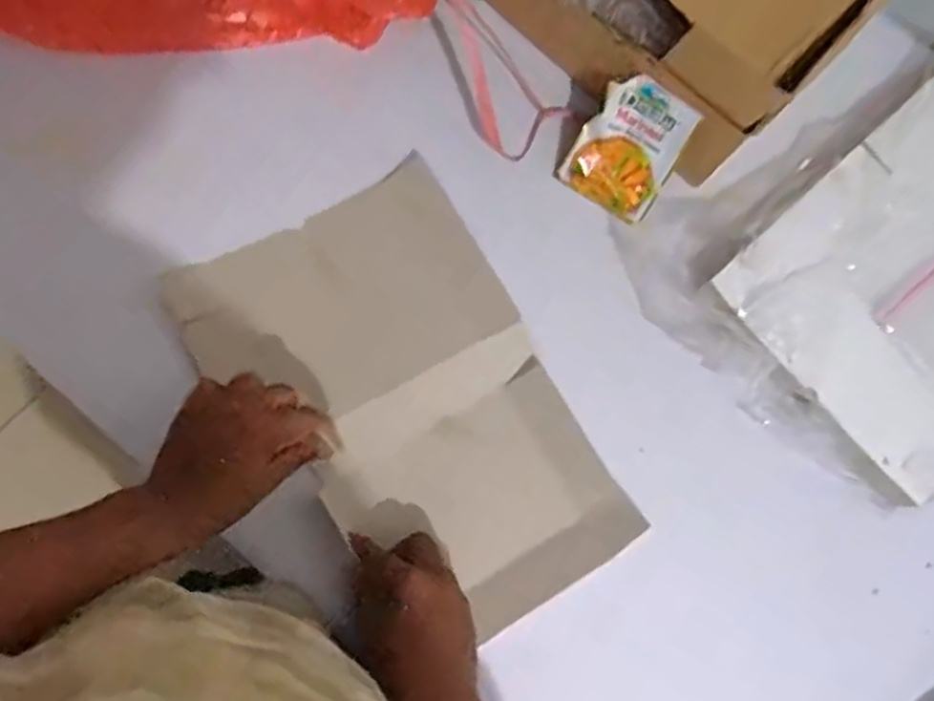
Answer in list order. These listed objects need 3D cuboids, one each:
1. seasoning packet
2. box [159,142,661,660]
[{"bbox_3d":[0.130,-0.162,0.609,0.080,0.109,0.009,35,40,3],"label":"seasoning packet"},{"bbox_3d":[-0.043,0.045,0.578,0.218,0.043,0.345,-31,79,-7],"label":"box"}]

